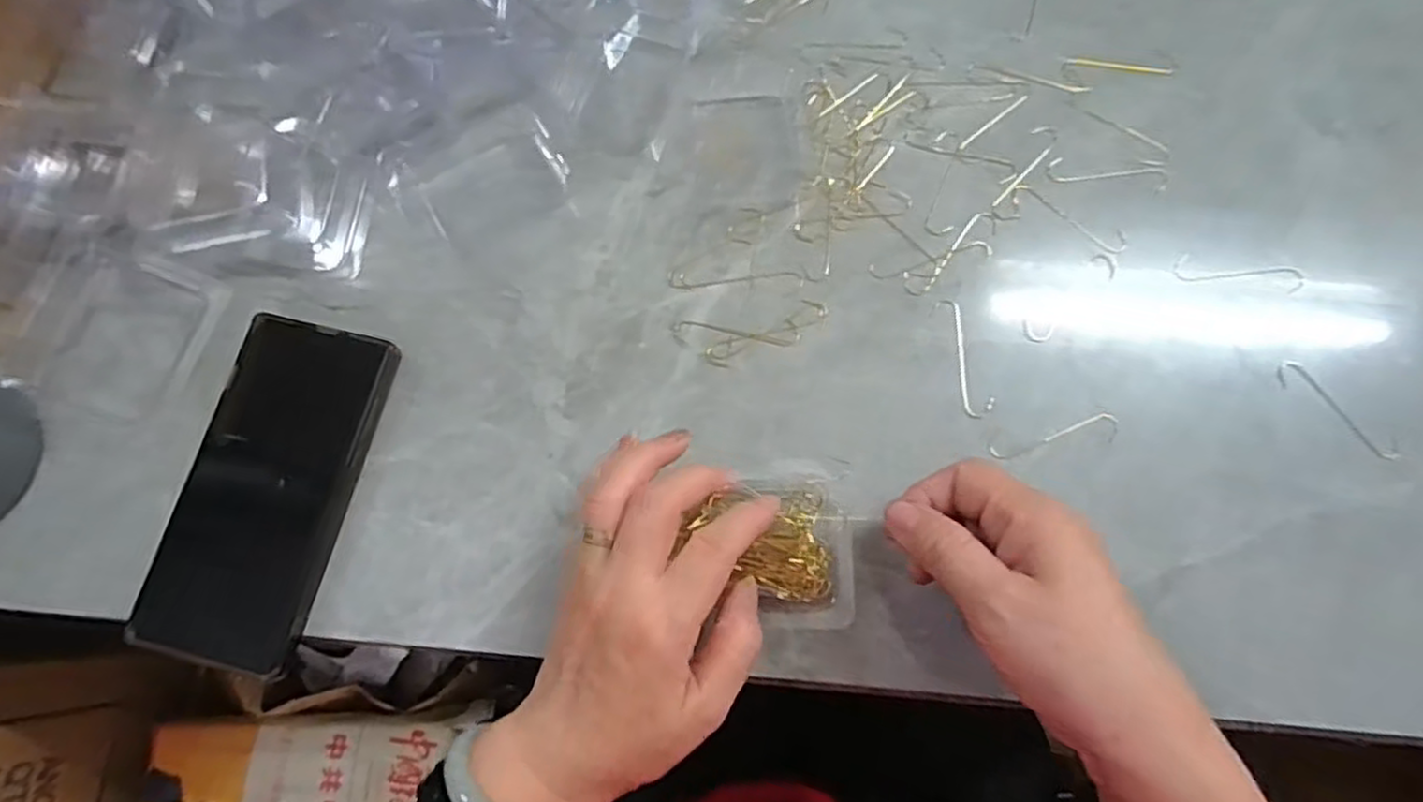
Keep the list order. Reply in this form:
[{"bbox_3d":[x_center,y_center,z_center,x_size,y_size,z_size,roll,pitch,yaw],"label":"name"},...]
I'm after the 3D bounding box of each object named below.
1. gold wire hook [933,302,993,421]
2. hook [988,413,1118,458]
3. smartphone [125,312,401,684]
[{"bbox_3d":[0.126,-0.022,0.362,0.015,0.004,0.064,-14,75,-3],"label":"gold wire hook"},{"bbox_3d":[0.167,0.017,0.350,0.064,0.004,0.015,-8,74,-2],"label":"hook"},{"bbox_3d":[-0.212,0.041,0.344,0.078,0.014,0.161,12,75,4],"label":"smartphone"}]

